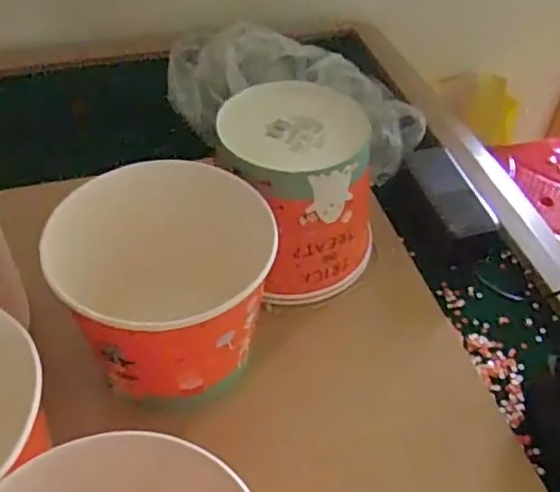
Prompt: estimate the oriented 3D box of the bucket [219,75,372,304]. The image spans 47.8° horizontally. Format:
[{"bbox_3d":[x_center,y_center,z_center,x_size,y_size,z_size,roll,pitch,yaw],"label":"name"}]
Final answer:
[{"bbox_3d":[0.015,-0.051,0.565,0.123,0.144,0.133,2,46,-2],"label":"bucket"}]

